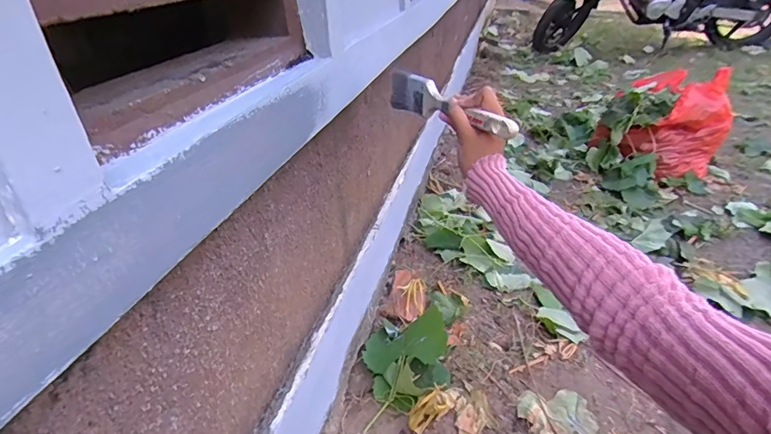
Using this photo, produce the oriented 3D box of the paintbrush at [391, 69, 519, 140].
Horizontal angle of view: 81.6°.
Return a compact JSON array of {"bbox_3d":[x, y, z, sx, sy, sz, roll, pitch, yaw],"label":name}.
[{"bbox_3d":[0.068,-0.144,0.570,0.016,0.051,0.291,-15,30,-20],"label":"paintbrush"}]

